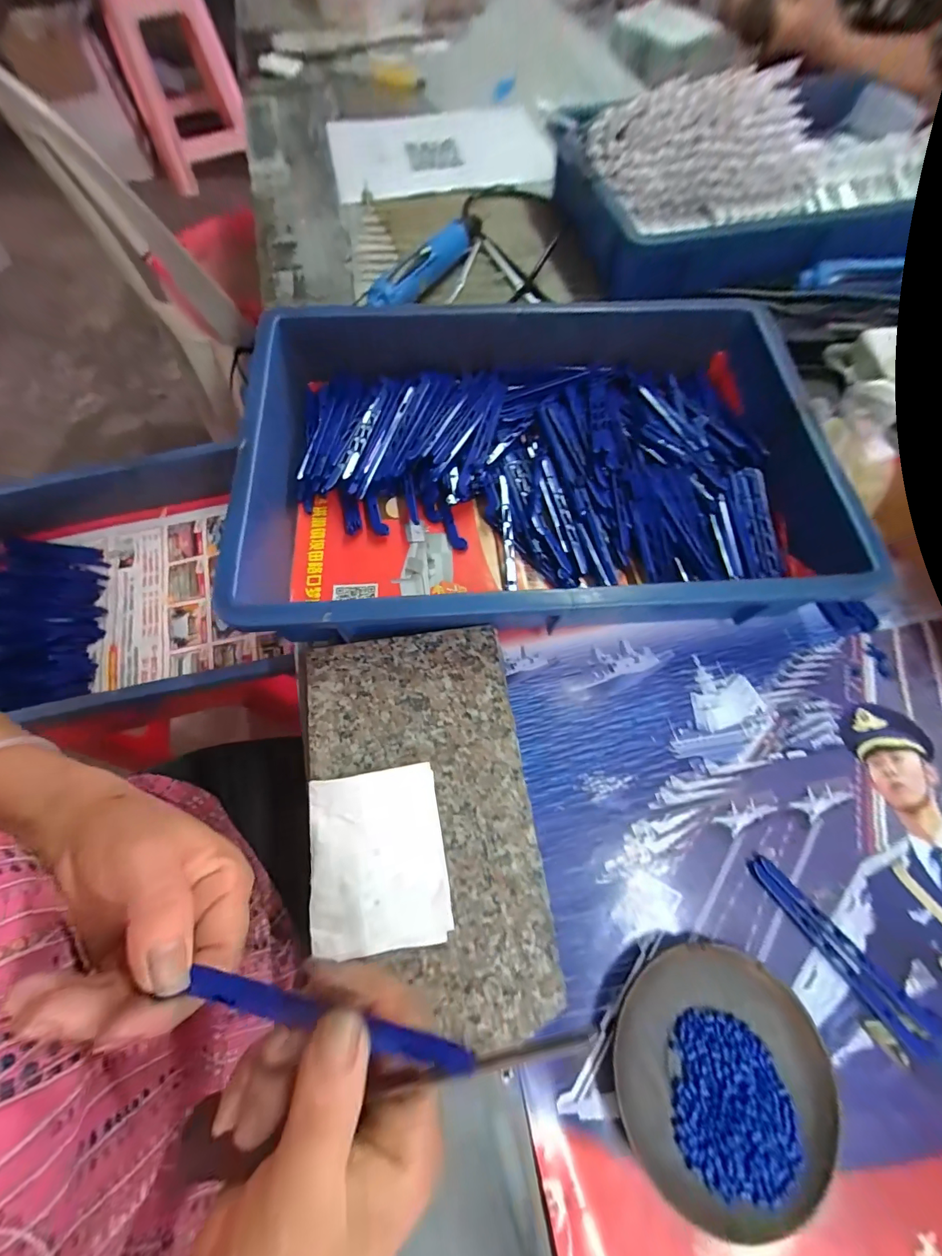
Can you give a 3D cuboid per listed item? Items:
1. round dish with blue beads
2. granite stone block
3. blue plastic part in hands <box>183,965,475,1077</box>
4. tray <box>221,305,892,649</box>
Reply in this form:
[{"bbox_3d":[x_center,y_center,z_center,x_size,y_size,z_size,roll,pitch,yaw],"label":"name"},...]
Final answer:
[{"bbox_3d":[0.134,0.242,0.238,0.112,0.018,0.111,0,68,0],"label":"round dish with blue beads"},{"bbox_3d":[-0.030,0.117,0.281,0.131,0.028,0.229,-8,68,-4],"label":"granite stone block"},{"bbox_3d":[-0.053,0.141,0.159,0.109,0.006,0.008,5,67,12],"label":"blue plastic part in hands"},{"bbox_3d":[0.051,-0.130,0.355,0.411,0.083,0.286,-3,68,-2],"label":"tray"}]

